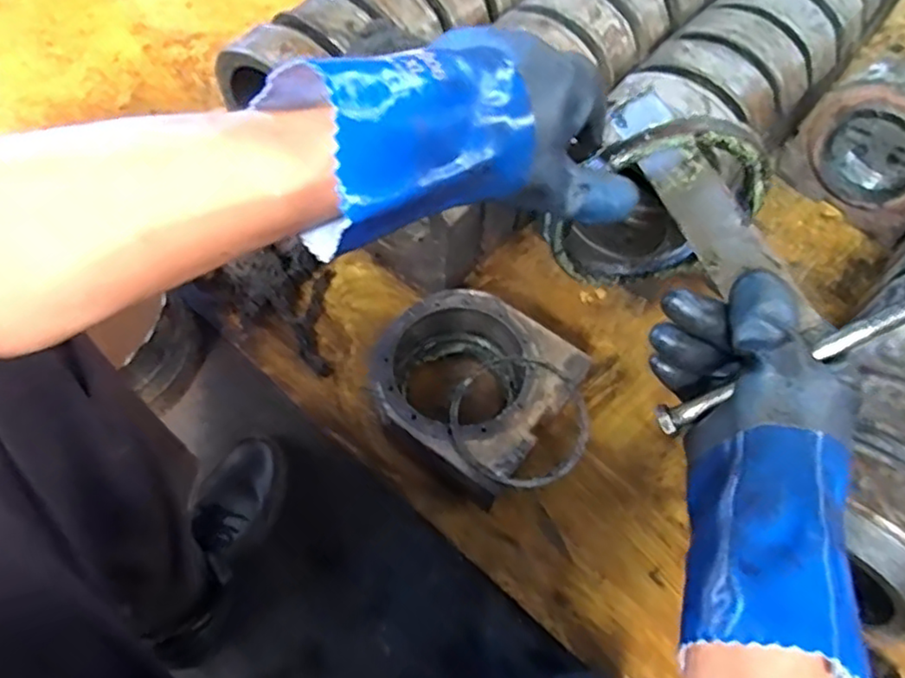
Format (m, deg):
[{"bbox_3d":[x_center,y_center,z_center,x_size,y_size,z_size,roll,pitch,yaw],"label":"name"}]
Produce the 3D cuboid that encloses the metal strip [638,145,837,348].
[{"bbox_3d":[0.161,-0.061,0.391,0.035,0.010,0.163,-31,53,18],"label":"metal strip"}]

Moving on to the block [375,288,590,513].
[{"bbox_3d":[0.020,0.068,0.877,0.231,0.117,0.225,35,65,16],"label":"block"}]

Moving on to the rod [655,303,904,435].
[{"bbox_3d":[0.180,0.012,0.342,0.154,0.009,0.015,-29,61,18],"label":"rod"}]

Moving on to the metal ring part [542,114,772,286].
[{"bbox_3d":[0.147,-0.093,0.477,0.159,0.158,0.020,-8,61,-7],"label":"metal ring part"}]

